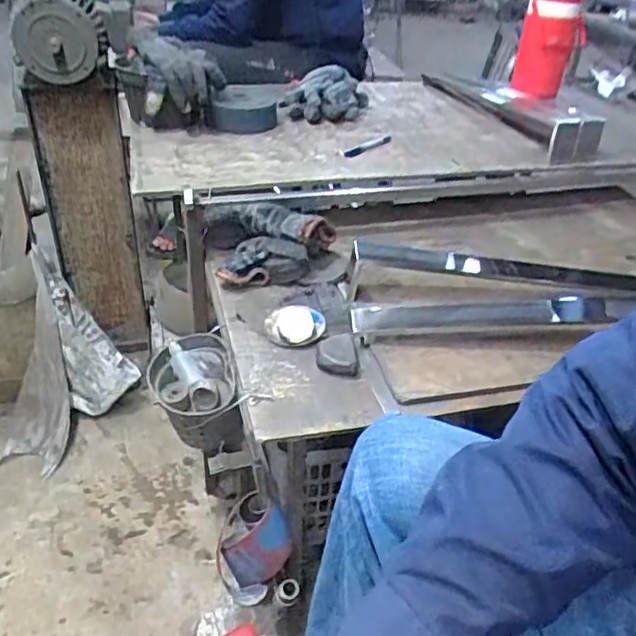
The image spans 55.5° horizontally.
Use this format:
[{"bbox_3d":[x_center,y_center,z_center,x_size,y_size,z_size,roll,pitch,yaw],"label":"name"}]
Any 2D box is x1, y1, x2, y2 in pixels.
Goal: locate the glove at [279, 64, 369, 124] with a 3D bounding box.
[{"bbox_3d":[0.016,-0.472,1.264,0.165,0.069,0.174,8,37,7],"label":"glove"}]

